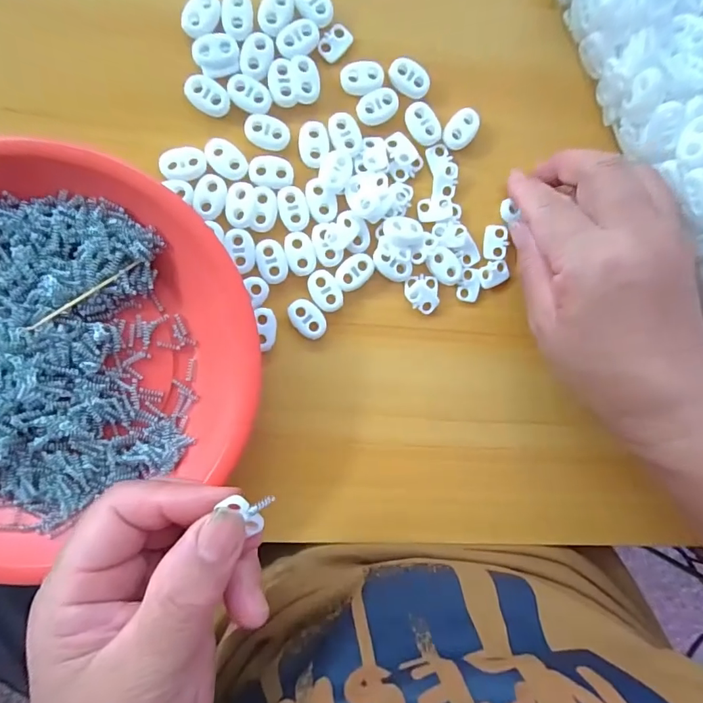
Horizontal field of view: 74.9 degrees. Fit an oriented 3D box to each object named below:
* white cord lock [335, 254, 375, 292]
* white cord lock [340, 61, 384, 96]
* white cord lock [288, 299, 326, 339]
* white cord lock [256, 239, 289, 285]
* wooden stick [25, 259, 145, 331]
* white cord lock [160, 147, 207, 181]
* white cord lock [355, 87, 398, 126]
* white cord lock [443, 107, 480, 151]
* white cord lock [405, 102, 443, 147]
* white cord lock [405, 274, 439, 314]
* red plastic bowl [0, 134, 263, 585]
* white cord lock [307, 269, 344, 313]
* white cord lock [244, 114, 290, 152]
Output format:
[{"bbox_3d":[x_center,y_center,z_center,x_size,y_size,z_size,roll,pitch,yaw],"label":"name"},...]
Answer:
[{"bbox_3d":[0.002,-0.042,0.240,0.021,0.004,0.015,-36,96,-4],"label":"white cord lock"},{"bbox_3d":[0.006,-0.140,0.234,0.022,0.004,0.016,-3,93,-7],"label":"white cord lock"},{"bbox_3d":[-0.023,-0.017,0.238,0.015,0.004,0.022,-34,96,-5],"label":"white cord lock"},{"bbox_3d":[-0.041,-0.046,0.235,0.015,0.004,0.022,-12,94,-6],"label":"white cord lock"},{"bbox_3d":[-0.125,-0.027,0.215,0.060,0.004,0.004,-33,96,-5],"label":"wooden stick"},{"bbox_3d":[-0.083,-0.093,0.226,0.022,0.004,0.016,-3,92,-7],"label":"white cord lock"},{"bbox_3d":[0.014,-0.126,0.237,0.022,0.004,0.016,-26,95,-5],"label":"white cord lock"},{"bbox_3d":[0.058,-0.118,0.243,0.015,0.004,0.022,37,87,-7],"label":"white cord lock"},{"bbox_3d":[0.037,-0.119,0.240,0.015,0.004,0.022,-38,96,-4],"label":"white cord lock"},{"bbox_3d":[0.039,-0.030,0.247,0.018,0.004,0.020,-9,93,-7],"label":"white cord lock"},{"bbox_3d":[-0.144,-0.002,0.213,0.185,0.029,0.175,0,92,-7],"label":"red plastic bowl"},{"bbox_3d":[-0.014,-0.031,0.239,0.013,0.004,0.023,-33,96,-5],"label":"white cord lock"},{"bbox_3d":[-0.042,-0.110,0.229,0.022,0.004,0.016,8,91,-7],"label":"white cord lock"}]

